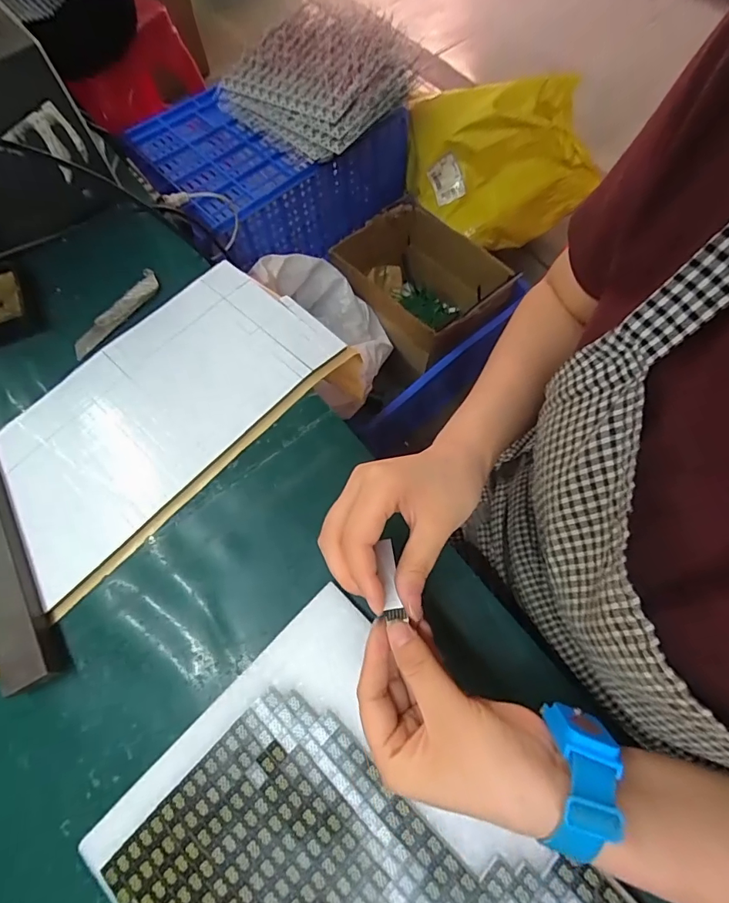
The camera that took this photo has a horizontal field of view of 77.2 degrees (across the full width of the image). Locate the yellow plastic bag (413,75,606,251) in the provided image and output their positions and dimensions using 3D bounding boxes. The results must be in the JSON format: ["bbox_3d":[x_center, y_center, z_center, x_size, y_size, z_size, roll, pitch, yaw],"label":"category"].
[{"bbox_3d":[0.342,-0.690,1.108,0.461,0.273,0.231,-1,67,2],"label":"yellow plastic bag"}]

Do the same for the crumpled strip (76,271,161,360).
[{"bbox_3d":[-0.229,-0.128,0.420,0.022,0.011,0.101,34,72,15],"label":"crumpled strip"}]

